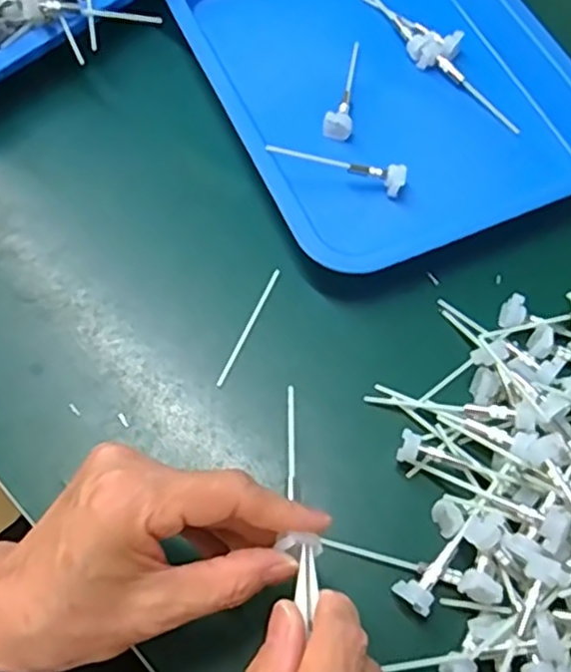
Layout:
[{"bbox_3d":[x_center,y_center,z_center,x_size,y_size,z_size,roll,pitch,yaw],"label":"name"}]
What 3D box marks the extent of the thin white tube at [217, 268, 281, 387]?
[{"bbox_3d":[-0.020,-0.006,0.387,0.004,0.004,0.079,23,66,8],"label":"thin white tube"}]

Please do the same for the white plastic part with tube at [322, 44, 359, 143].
[{"bbox_3d":[0.039,-0.170,0.458,0.020,0.012,0.087,8,65,2],"label":"white plastic part with tube"}]

